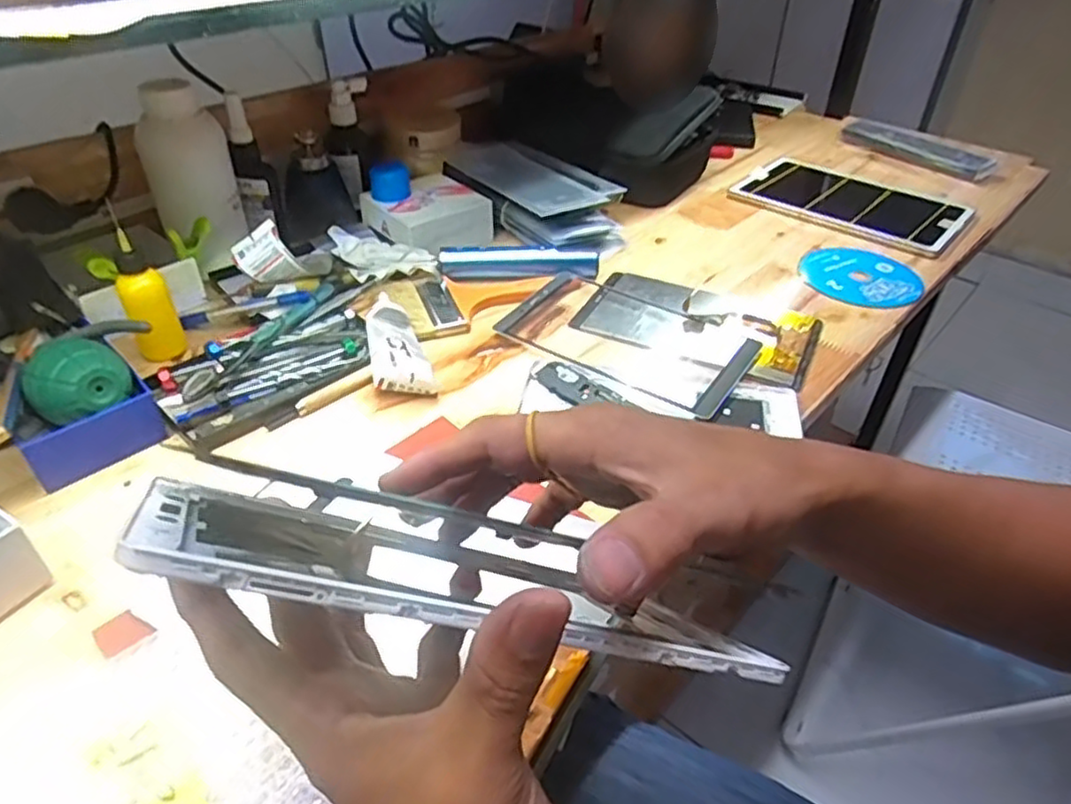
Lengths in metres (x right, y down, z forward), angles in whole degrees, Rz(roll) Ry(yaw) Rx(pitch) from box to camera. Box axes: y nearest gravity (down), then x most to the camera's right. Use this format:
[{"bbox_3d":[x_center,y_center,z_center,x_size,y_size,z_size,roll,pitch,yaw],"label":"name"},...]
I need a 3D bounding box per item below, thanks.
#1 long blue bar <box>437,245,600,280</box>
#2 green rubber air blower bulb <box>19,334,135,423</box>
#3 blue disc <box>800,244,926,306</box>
[{"bbox_3d":[-0.017,-0.139,0.694,0.152,0.022,0.031,-2,40,-5],"label":"long blue bar"},{"bbox_3d":[-0.312,-0.008,0.484,0.060,0.062,0.053,-27,48,-30],"label":"green rubber air blower bulb"},{"bbox_3d":[0.336,-0.130,0.723,0.113,0.009,0.119,0,44,0],"label":"blue disc"}]

